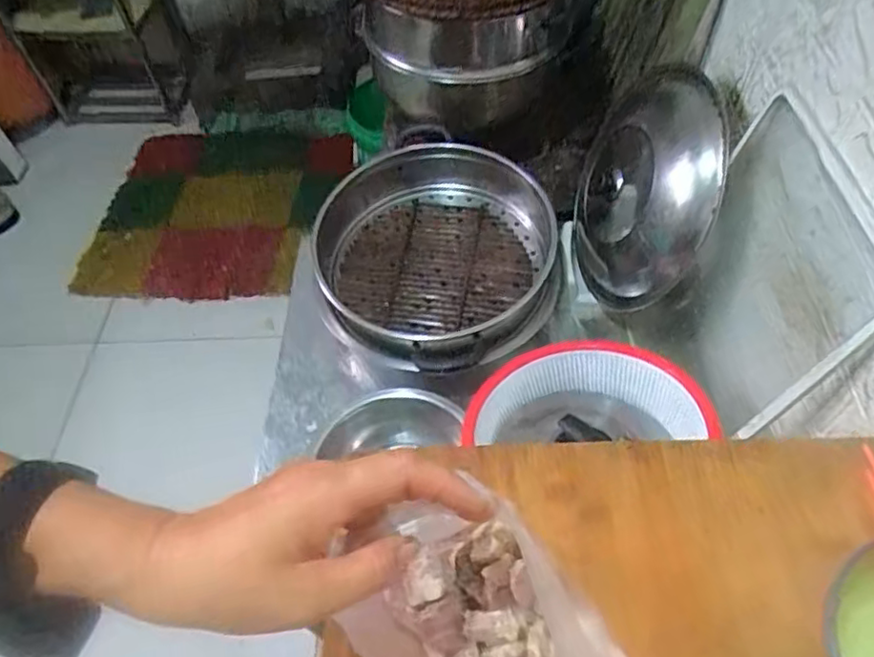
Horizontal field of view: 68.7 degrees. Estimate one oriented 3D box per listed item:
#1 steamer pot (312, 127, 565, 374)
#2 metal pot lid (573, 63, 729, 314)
[{"bbox_3d":[0.004,-0.110,0.912,0.342,0.126,0.347,-2,55,3],"label":"steamer pot"},{"bbox_3d":[0.277,-0.189,0.869,0.085,0.296,0.292,7,59,-23],"label":"metal pot lid"}]

